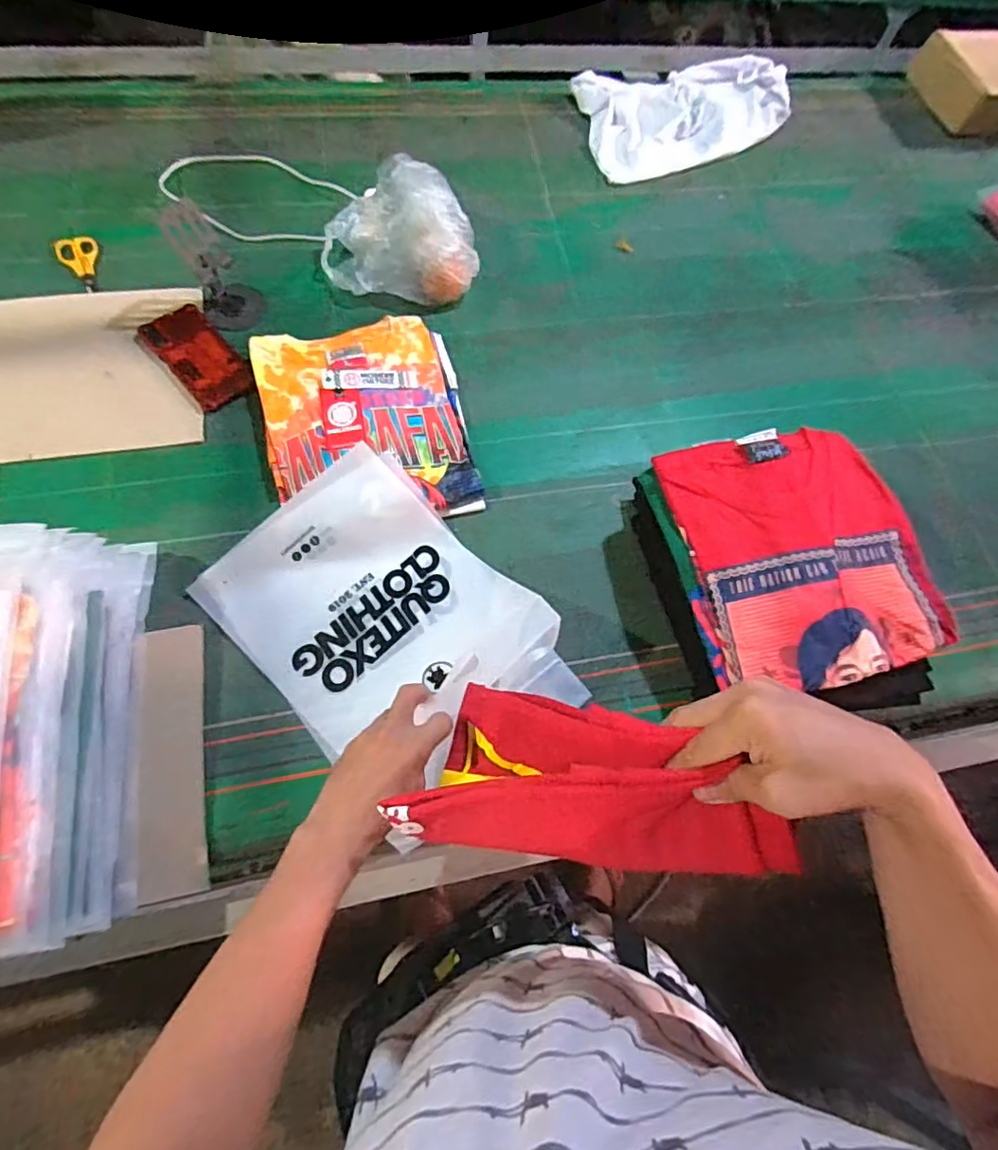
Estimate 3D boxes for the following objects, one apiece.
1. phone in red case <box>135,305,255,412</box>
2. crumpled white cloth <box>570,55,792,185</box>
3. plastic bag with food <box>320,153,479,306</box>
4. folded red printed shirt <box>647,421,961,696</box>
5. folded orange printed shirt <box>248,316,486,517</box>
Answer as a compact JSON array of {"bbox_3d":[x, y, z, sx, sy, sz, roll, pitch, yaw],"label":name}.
[{"bbox_3d":[-0.386,-0.280,0.737,0.079,0.014,0.159,-36,75,-19],"label":"phone in red case"},{"bbox_3d":[0.331,-0.822,1.020,0.380,0.046,0.255,-19,70,-13],"label":"crumpled white cloth"},{"bbox_3d":[-0.142,-0.470,0.796,0.209,0.099,0.176,-6,68,-9],"label":"plastic bag with food"},{"bbox_3d":[0.304,-0.029,0.583,0.224,0.038,0.272,-13,69,-11],"label":"folded red printed shirt"},{"bbox_3d":[-0.163,-0.197,0.708,0.242,0.035,0.297,-12,68,-11],"label":"folded orange printed shirt"}]

